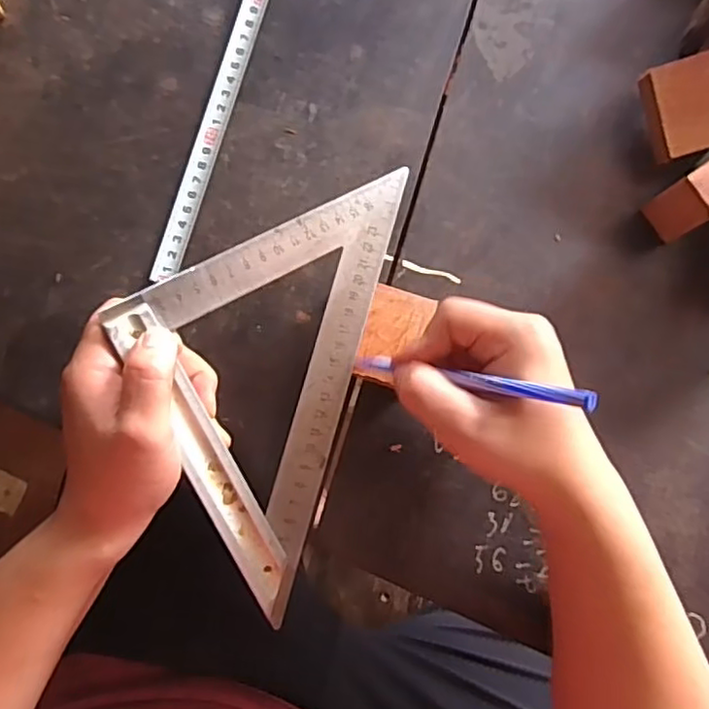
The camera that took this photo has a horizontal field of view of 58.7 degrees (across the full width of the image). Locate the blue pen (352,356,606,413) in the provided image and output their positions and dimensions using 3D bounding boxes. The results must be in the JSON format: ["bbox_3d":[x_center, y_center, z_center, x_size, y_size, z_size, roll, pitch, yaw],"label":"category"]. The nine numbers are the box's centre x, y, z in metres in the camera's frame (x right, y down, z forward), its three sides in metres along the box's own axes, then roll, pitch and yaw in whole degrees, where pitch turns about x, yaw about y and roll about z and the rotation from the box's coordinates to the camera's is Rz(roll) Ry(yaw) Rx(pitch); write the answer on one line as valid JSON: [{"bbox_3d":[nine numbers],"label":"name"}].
[{"bbox_3d":[0.050,0.011,0.313,0.012,0.142,0.008,23,80,-44],"label":"blue pen"}]

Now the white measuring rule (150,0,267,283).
[{"bbox_3d":[-0.053,-0.278,0.416,0.018,0.004,0.478,17,83,-6],"label":"white measuring rule"}]

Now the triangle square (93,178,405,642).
[{"bbox_3d":[-0.063,0.003,0.339,0.131,0.009,0.247,16,82,-18],"label":"triangle square"}]

